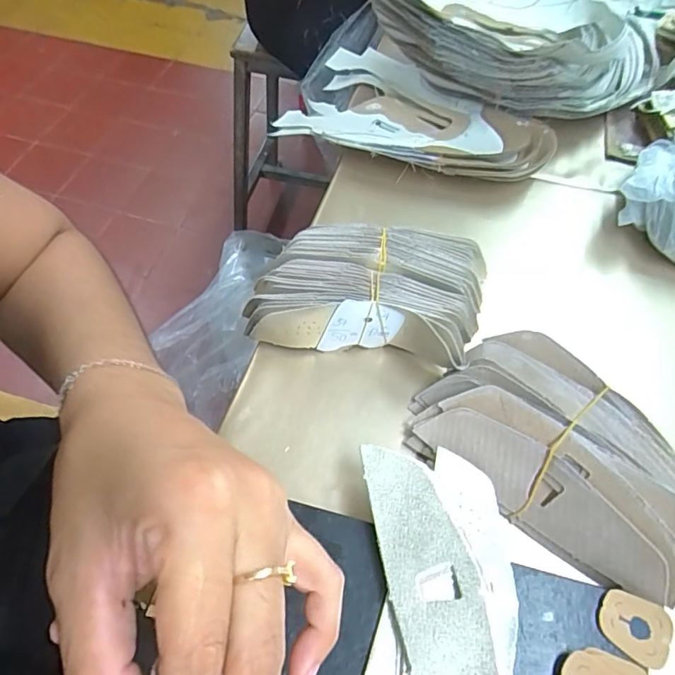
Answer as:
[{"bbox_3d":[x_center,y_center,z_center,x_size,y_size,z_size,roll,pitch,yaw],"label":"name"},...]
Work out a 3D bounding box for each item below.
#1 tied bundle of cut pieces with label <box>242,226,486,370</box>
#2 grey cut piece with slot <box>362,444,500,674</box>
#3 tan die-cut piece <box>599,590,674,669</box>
[{"bbox_3d":[0.026,-0.037,0.405,0.183,0.054,0.108,5,61,4],"label":"tied bundle of cut pieces with label"},{"bbox_3d":[0.055,0.142,0.284,0.051,0.005,0.168,-10,57,-6],"label":"grey cut piece with slot"},{"bbox_3d":[0.169,0.163,0.286,0.037,0.004,0.033,25,64,14],"label":"tan die-cut piece"}]

